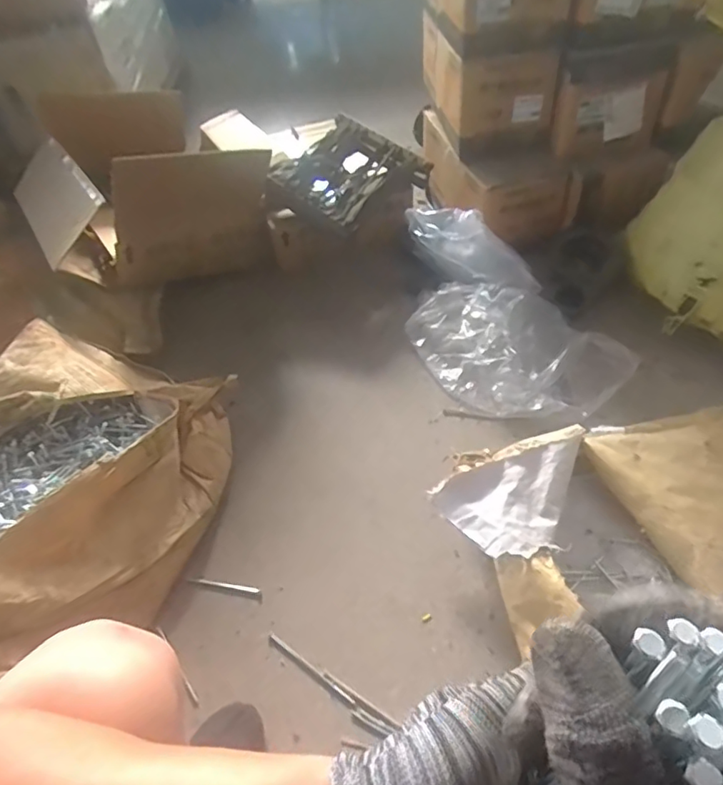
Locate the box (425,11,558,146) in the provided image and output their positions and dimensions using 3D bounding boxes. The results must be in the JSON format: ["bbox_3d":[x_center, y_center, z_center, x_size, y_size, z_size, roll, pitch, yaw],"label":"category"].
[{"bbox_3d":[0.265,-0.698,1.193,0.187,0.154,0.341,-10,50,-2],"label":"box"}]

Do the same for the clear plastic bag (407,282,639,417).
[{"bbox_3d":[0.291,-0.084,1.090,0.418,0.077,0.281,29,59,26],"label":"clear plastic bag"}]

